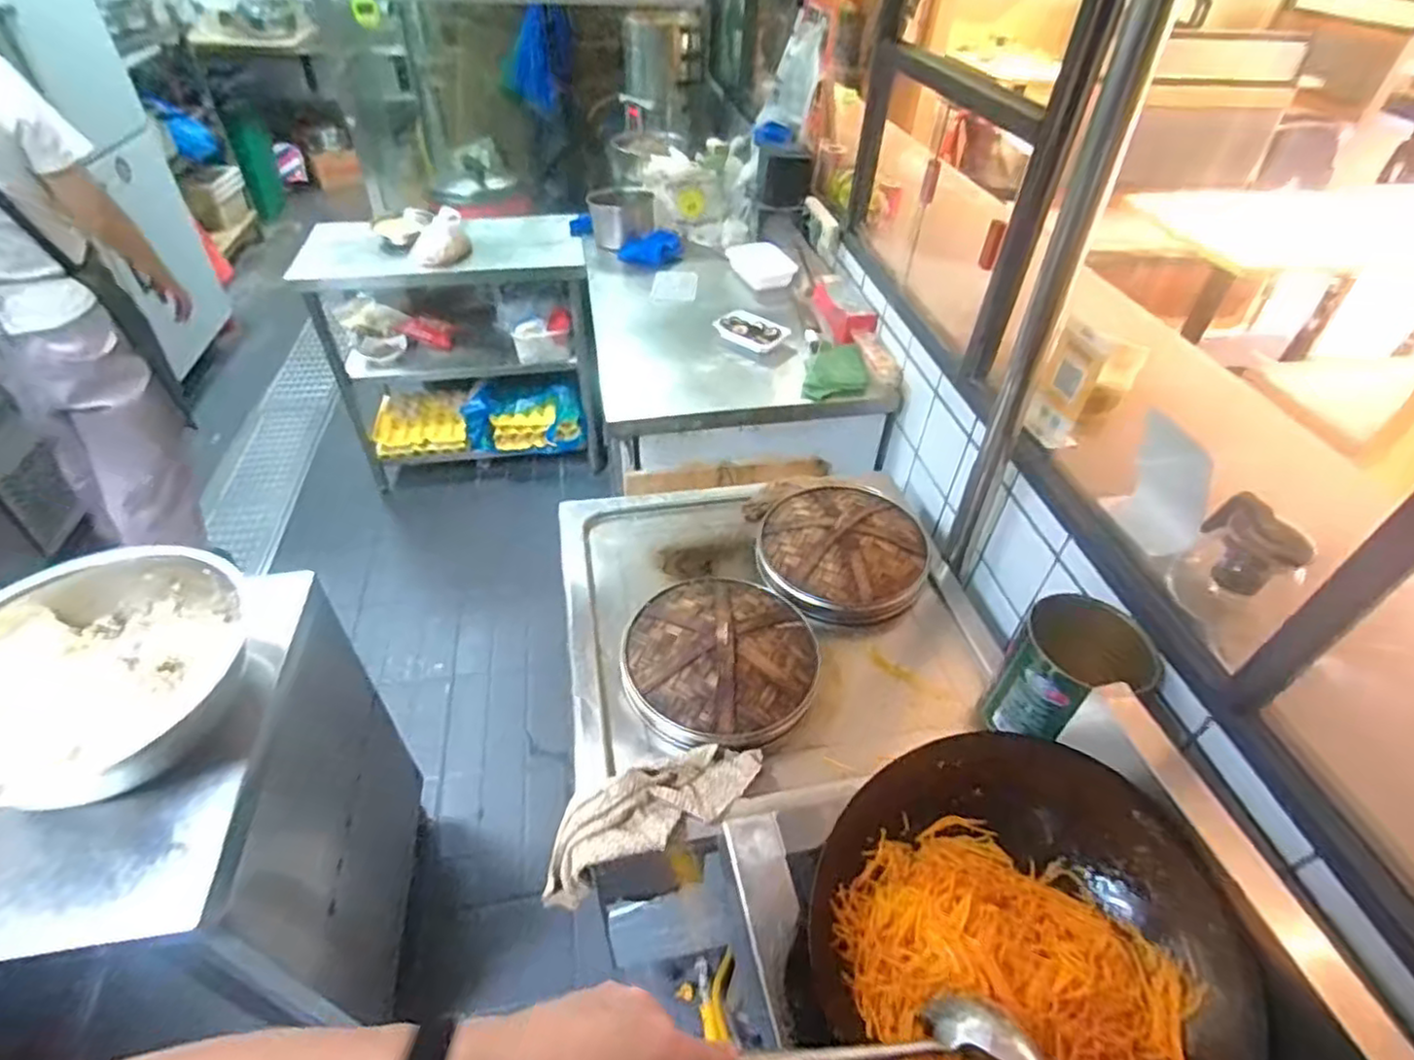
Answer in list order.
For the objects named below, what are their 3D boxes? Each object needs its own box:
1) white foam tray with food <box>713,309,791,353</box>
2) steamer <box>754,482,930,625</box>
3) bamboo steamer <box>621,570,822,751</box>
[{"bbox_3d":[0.098,-0.453,1.544,0.155,0.033,0.097,29,50,25],"label":"white foam tray with food"},{"bbox_3d":[0.226,0.013,1.133,0.264,0.073,0.306,14,45,11],"label":"steamer"},{"bbox_3d":[0.019,0.169,0.970,0.270,0.063,0.272,2,44,-2],"label":"bamboo steamer"}]

